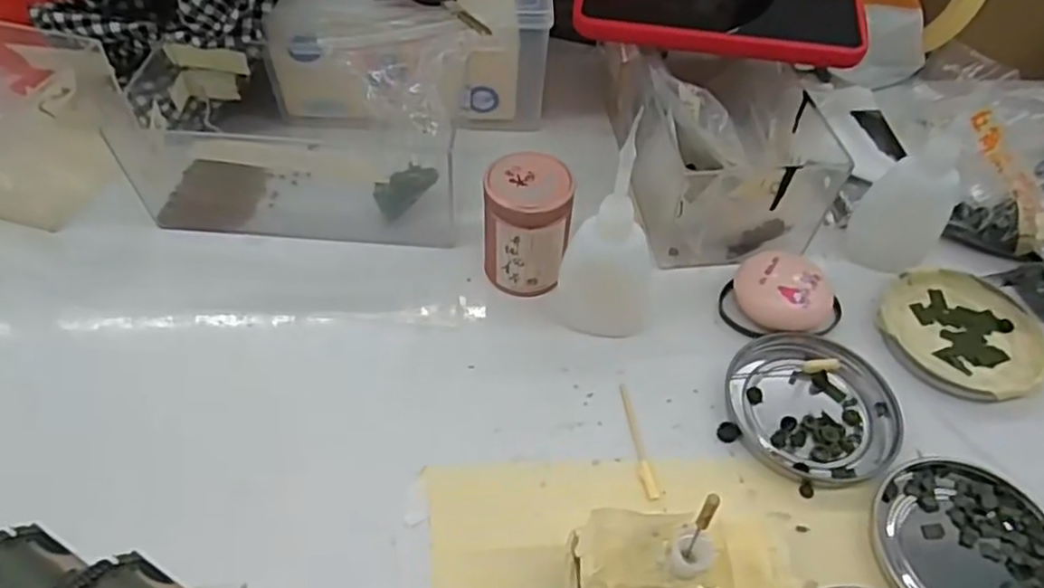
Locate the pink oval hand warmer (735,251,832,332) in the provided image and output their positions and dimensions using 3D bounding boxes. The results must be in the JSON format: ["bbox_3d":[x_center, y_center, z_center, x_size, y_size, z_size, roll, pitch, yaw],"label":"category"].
[{"bbox_3d":[0.137,0.000,0.363,0.044,0.021,0.045,-9,51,-10],"label":"pink oval hand warmer"}]

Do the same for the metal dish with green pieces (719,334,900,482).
[{"bbox_3d":[0.138,0.053,0.331,0.077,0.007,0.074,1,50,-1],"label":"metal dish with green pieces"}]

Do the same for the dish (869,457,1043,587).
[{"bbox_3d":[0.189,0.106,0.290,0.077,0.007,0.075,1,50,-1],"label":"dish"}]

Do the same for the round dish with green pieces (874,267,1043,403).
[{"bbox_3d":[0.230,0.020,0.361,0.079,0.009,0.079,1,50,-1],"label":"round dish with green pieces"}]

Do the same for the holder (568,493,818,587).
[{"bbox_3d":[0.060,0.106,0.260,0.085,0.045,0.046,-5,51,-7],"label":"holder"}]

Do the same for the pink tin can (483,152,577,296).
[{"bbox_3d":[0.002,-0.035,0.361,0.043,0.065,0.042,1,50,-1],"label":"pink tin can"}]

